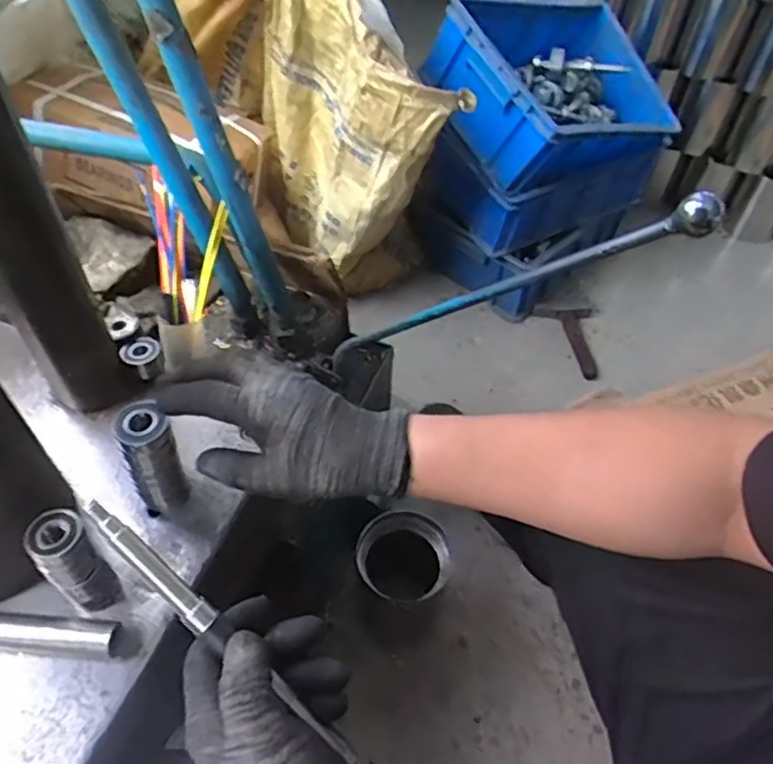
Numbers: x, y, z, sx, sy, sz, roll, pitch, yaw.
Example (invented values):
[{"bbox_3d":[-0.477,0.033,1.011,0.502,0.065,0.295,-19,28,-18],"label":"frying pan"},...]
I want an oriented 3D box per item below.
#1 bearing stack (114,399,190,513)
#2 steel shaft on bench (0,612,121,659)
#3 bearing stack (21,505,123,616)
[{"bbox_3d":[-0.178,0.061,0.501,0.035,0.106,0.033,-22,54,-19],"label":"bearing stack"},{"bbox_3d":[-0.263,0.176,0.452,0.147,0.027,0.025,5,50,2],"label":"steel shaft on bench"},{"bbox_3d":[-0.215,0.126,0.448,0.034,0.088,0.036,-31,58,-25],"label":"bearing stack"}]

